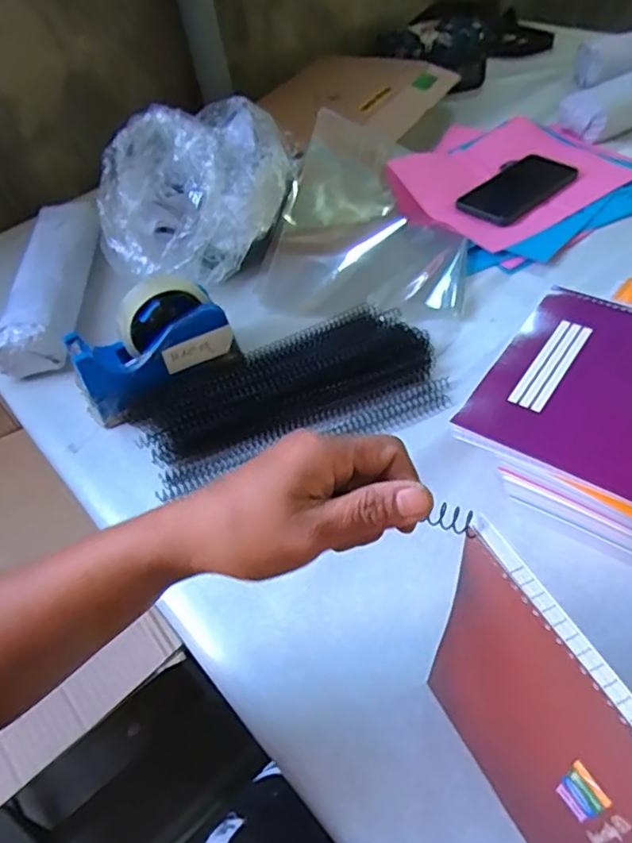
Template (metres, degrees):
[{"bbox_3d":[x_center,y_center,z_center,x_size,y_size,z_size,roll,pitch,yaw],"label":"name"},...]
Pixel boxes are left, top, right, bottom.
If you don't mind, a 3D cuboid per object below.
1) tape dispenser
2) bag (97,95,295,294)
[{"bbox_3d":[-0.160,-0.074,0.570,0.154,0.099,0.056,-26,50,-12],"label":"tape dispenser"},{"bbox_3d":[-0.142,-0.265,0.642,0.172,0.135,0.250,11,53,19],"label":"bag"}]

